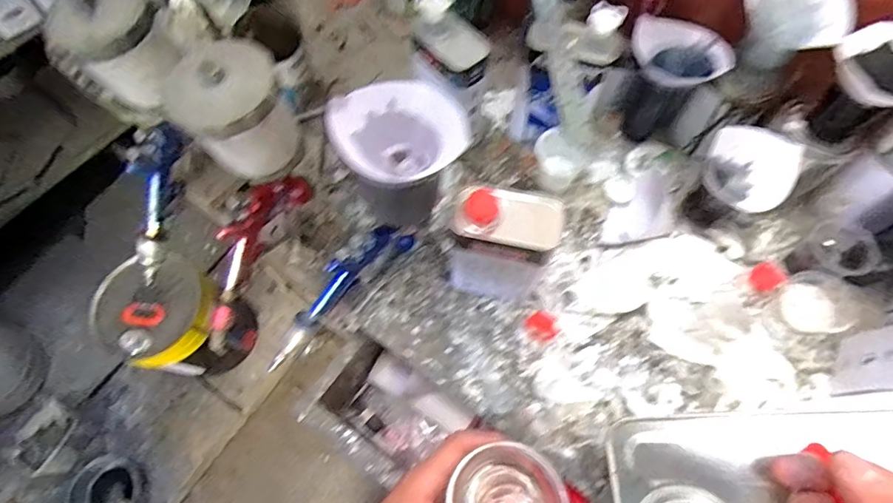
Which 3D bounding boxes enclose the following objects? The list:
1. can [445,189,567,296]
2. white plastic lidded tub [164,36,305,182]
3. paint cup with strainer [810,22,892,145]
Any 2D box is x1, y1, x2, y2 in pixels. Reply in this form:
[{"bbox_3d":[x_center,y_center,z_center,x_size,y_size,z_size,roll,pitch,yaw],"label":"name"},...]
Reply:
[{"bbox_3d":[0.064,0.000,0.552,0.112,0.201,0.057,10,67,4],"label":"can"},{"bbox_3d":[-0.207,-0.141,0.468,0.106,0.129,0.107,0,66,0],"label":"white plastic lidded tub"},{"bbox_3d":[0.504,-0.193,0.543,0.113,0.126,0.113,-34,71,-14],"label":"paint cup with strainer"}]

